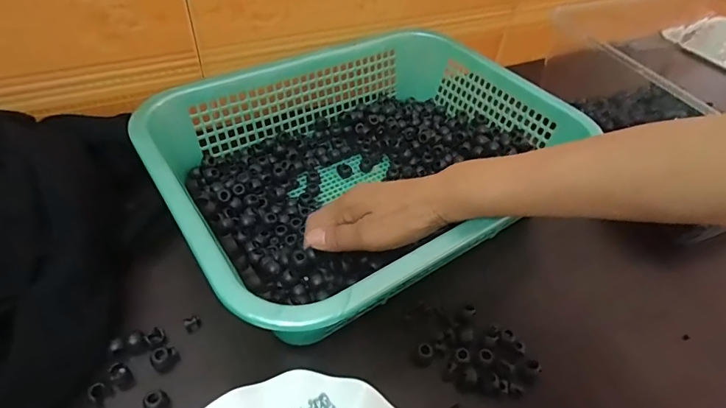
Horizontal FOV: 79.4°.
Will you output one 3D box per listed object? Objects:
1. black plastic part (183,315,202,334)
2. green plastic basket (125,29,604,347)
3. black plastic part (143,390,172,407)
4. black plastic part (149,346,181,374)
[{"bbox_3d":[-0.145,0.101,0.371,0.013,0.013,0.009,-24,55,-25],"label":"black plastic part"},{"bbox_3d":[0.007,-0.043,0.447,0.380,0.097,0.294,-24,54,-27],"label":"green plastic basket"},{"bbox_3d":[-0.150,0.146,0.320,0.016,0.013,0.016,28,49,18],"label":"black plastic part"},{"bbox_3d":[-0.156,0.121,0.344,0.019,0.018,0.015,-32,58,-32],"label":"black plastic part"}]

